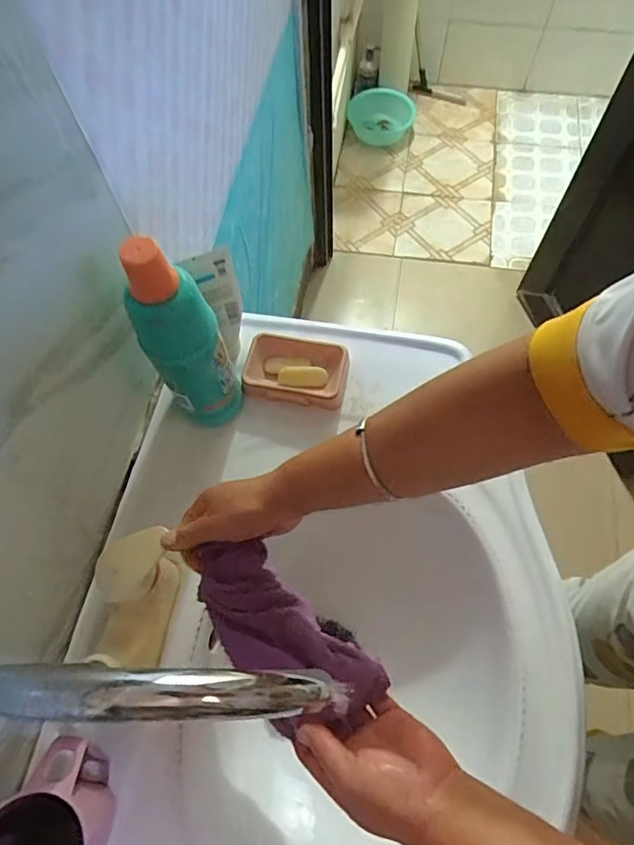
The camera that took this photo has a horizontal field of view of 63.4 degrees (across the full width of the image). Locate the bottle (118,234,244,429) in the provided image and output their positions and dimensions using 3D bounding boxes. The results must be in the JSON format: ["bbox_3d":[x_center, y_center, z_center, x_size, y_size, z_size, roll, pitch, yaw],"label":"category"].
[{"bbox_3d":[-0.124,-0.073,0.495,0.070,0.241,0.056,-6,65,-1],"label":"bottle"}]

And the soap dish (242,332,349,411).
[{"bbox_3d":[-0.024,-0.062,0.613,0.118,0.029,0.080,8,66,5],"label":"soap dish"}]

